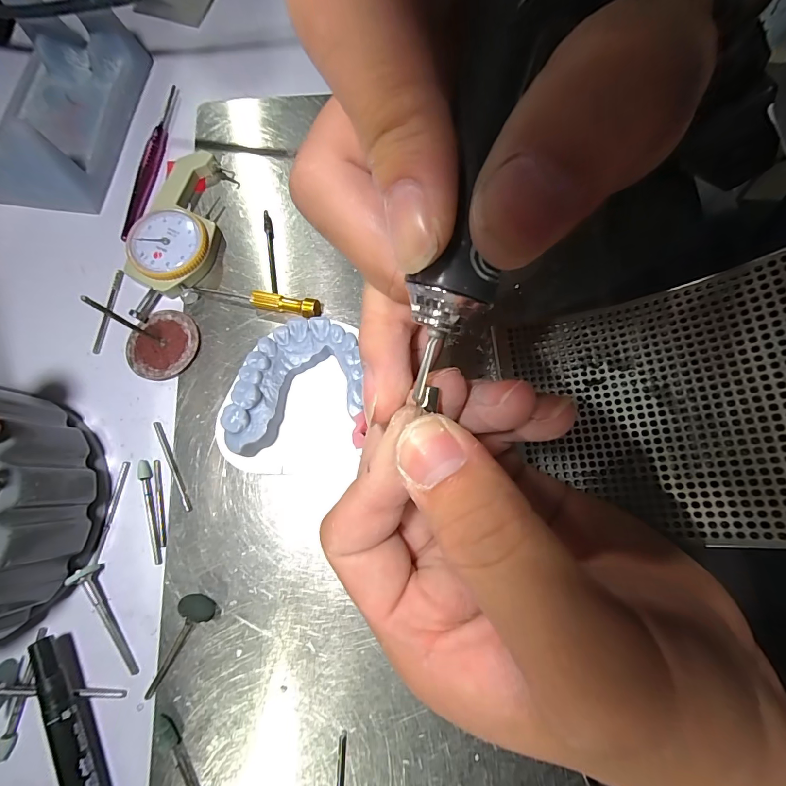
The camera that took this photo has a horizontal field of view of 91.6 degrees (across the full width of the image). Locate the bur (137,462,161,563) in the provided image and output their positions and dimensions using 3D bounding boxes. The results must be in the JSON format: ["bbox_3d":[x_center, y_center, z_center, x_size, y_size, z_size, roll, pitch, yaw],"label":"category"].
[{"bbox_3d":[-0.106,0.051,0.165,0.004,0.004,0.044,-15,77,-3],"label":"bur"}]

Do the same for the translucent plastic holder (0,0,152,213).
[{"bbox_3d":[-0.178,-0.158,0.197,0.064,0.037,0.112,7,77,2],"label":"translucent plastic holder"}]

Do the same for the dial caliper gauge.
[{"bbox_3d":[-0.106,-0.083,0.192,0.040,0.011,0.089,2,76,1],"label":"dial caliper gauge"}]

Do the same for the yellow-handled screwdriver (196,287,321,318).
[{"bbox_3d":[-0.065,-0.045,0.183,0.062,0.007,0.007,11,77,3],"label":"yellow-handled screwdriver"}]

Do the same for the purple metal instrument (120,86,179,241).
[{"bbox_3d":[-0.130,-0.126,0.206,0.011,0.005,0.096,4,77,1],"label":"purple metal instrument"}]

